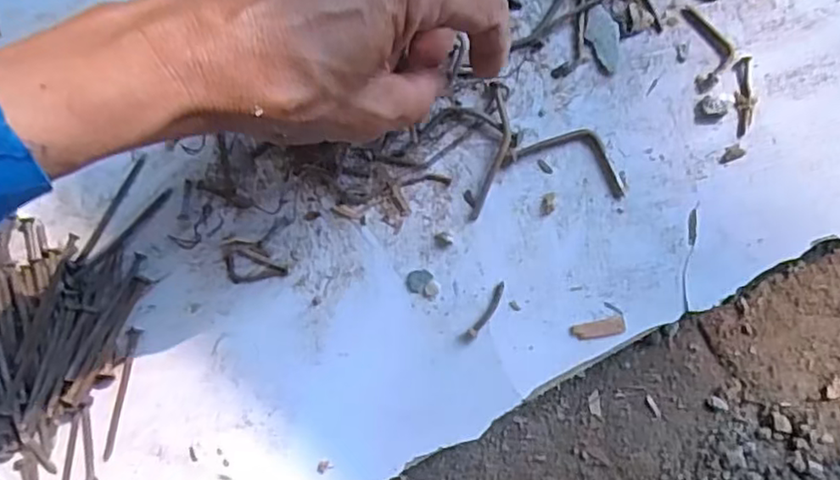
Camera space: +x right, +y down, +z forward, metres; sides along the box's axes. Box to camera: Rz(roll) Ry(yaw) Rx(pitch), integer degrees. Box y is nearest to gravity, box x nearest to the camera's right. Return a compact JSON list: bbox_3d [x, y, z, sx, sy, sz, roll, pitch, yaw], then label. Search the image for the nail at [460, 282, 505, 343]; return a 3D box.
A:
[{"bbox_3d":[0.032,0.037,0.320,0.007,0.004,0.035,36,92,6],"label":"nail"}]

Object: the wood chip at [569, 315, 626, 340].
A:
[{"bbox_3d":[0.086,0.043,0.310,0.025,0.004,0.009,-15,87,5],"label":"wood chip"}]

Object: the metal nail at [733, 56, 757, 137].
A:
[{"bbox_3d":[0.151,-0.067,0.297,0.009,0.004,0.036,-5,88,6],"label":"metal nail"}]

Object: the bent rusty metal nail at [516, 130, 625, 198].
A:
[{"bbox_3d":[0.078,-0.042,0.313,0.054,0.004,0.024,25,91,6],"label":"bent rusty metal nail"}]

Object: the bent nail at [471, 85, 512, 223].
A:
[{"bbox_3d":[0.037,-0.044,0.319,0.013,0.009,0.068,10,89,6],"label":"bent nail"}]

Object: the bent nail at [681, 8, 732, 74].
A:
[{"bbox_3d":[0.136,-0.096,0.303,0.010,0.004,0.034,-30,86,4],"label":"bent nail"}]

